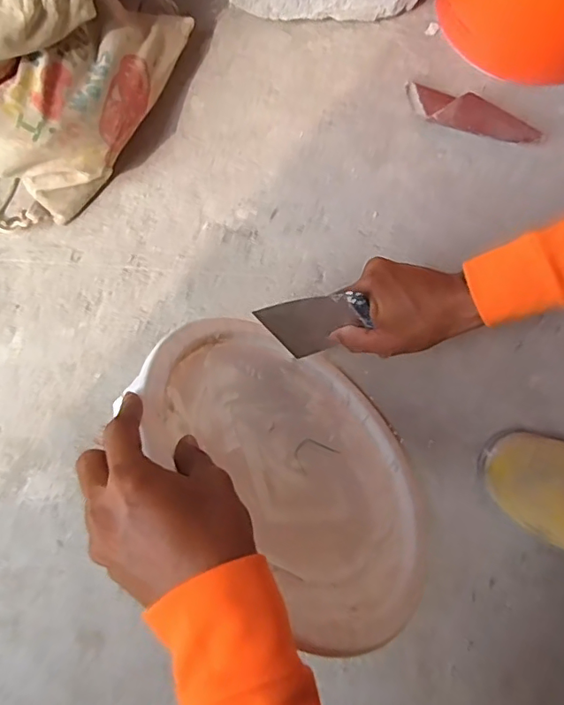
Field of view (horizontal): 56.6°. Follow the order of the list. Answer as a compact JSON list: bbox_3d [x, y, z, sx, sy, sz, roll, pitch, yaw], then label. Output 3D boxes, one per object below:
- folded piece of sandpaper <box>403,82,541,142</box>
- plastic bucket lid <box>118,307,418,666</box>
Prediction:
[{"bbox_3d":[0.238,-0.297,0.656,0.173,0.027,0.044,24,77,6],"label":"folded piece of sandpaper"},{"bbox_3d":[0.023,0.088,0.462,0.287,0.269,0.021,49,122,8],"label":"plastic bucket lid"}]

